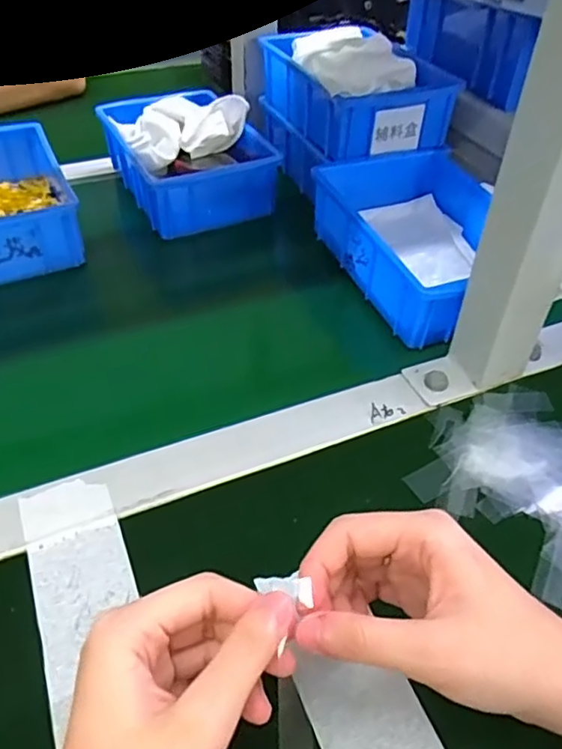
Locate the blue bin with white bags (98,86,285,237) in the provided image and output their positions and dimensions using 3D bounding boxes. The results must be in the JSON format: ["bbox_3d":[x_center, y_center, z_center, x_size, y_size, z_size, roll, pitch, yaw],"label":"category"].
[{"bbox_3d":[-0.102,-0.240,0.644,0.141,0.074,0.203,-16,47,-17],"label":"blue bin with white bags"}]

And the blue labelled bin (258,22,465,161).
[{"bbox_3d":[0.076,-0.296,0.641,0.136,0.087,0.199,-15,46,-18],"label":"blue labelled bin"}]

